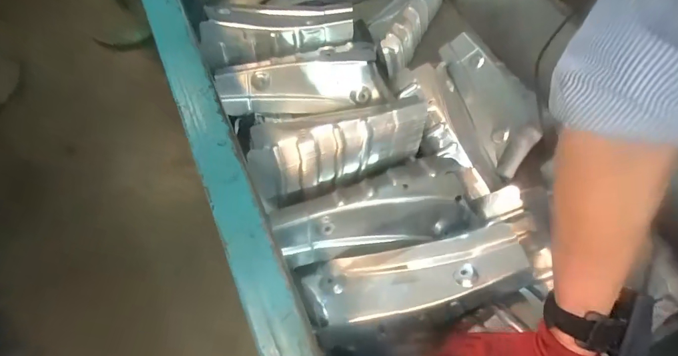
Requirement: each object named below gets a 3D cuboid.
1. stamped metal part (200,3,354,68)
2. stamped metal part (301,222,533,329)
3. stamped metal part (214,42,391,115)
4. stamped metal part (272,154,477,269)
[{"bbox_3d":[-0.117,-0.296,0.767,0.283,0.059,0.129,-9,63,-4],"label":"stamped metal part"},{"bbox_3d":[0.100,0.137,0.543,0.289,0.070,0.112,-11,64,-4],"label":"stamped metal part"},{"bbox_3d":[-0.071,-0.182,0.729,0.300,0.072,0.105,-4,63,-1],"label":"stamped metal part"},{"bbox_3d":[0.054,0.044,0.599,0.306,0.059,0.118,-12,64,-5],"label":"stamped metal part"}]

